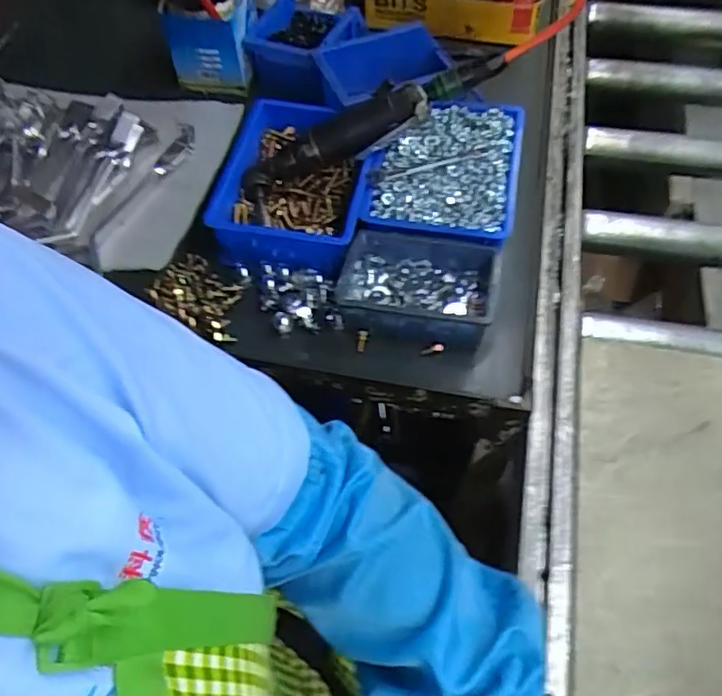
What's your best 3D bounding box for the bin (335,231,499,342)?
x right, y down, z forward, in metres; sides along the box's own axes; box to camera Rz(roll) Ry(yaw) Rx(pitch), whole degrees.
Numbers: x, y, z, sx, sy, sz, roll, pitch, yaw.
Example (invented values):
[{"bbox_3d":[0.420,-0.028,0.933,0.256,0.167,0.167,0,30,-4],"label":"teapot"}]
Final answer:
[{"bbox_3d":[0.056,-0.057,0.608,0.144,0.059,0.101,11,58,8],"label":"bin"}]

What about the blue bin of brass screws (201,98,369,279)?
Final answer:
[{"bbox_3d":[-0.070,-0.173,0.676,0.156,0.068,0.195,12,58,9],"label":"blue bin of brass screws"}]

